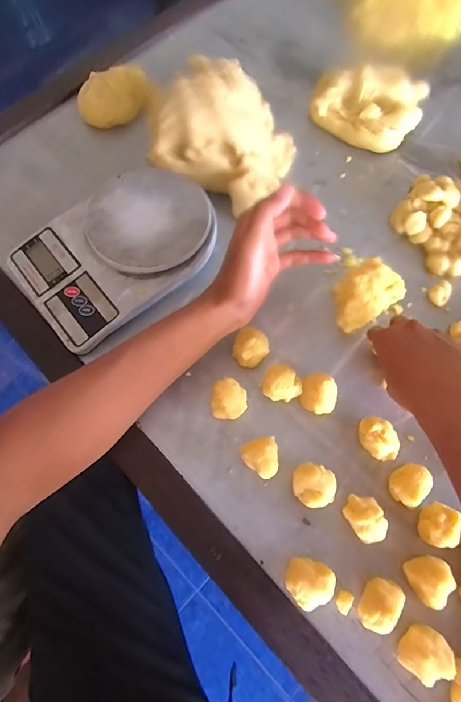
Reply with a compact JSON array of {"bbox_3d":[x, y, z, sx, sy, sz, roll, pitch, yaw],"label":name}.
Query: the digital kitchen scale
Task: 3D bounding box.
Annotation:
[{"bbox_3d":[-0.122,-0.113,0.421,0.212,0.036,0.148,-38,72,-12],"label":"digital kitchen scale"}]

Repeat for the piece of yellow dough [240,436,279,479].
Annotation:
[{"bbox_3d":[0.027,0.097,0.340,0.030,0.036,0.033,-17,69,-4],"label":"piece of yellow dough"}]

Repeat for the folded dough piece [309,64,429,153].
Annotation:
[{"bbox_3d":[0.171,-0.307,0.478,0.131,0.056,0.083,21,71,10],"label":"folded dough piece"}]

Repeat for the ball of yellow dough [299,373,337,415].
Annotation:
[{"bbox_3d":[0.084,0.041,0.365,0.033,0.026,0.037,14,70,8],"label":"ball of yellow dough"}]

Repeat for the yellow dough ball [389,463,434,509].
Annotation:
[{"bbox_3d":[0.152,0.115,0.330,0.027,0.031,0.032,40,75,16],"label":"yellow dough ball"}]

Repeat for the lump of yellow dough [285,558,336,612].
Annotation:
[{"bbox_3d":[0.062,0.186,0.307,0.036,0.028,0.033,-1,69,2],"label":"lump of yellow dough"}]

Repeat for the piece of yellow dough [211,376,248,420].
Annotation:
[{"bbox_3d":[-0.001,0.046,0.364,0.033,0.029,0.035,-1,69,2],"label":"piece of yellow dough"}]

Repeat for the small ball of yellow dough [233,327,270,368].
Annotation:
[{"bbox_3d":[0.020,-0.002,0.382,0.033,0.030,0.035,-1,69,2],"label":"small ball of yellow dough"}]

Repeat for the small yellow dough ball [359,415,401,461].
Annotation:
[{"bbox_3d":[0.133,0.079,0.346,0.029,0.031,0.040,-25,70,-7],"label":"small yellow dough ball"}]

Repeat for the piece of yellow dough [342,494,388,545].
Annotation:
[{"bbox_3d":[0.112,0.140,0.321,0.027,0.029,0.038,-26,70,-8],"label":"piece of yellow dough"}]

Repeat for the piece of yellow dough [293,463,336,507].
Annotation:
[{"bbox_3d":[0.072,0.117,0.334,0.034,0.027,0.034,-1,69,2],"label":"piece of yellow dough"}]

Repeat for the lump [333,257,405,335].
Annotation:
[{"bbox_3d":[0.133,-0.054,0.390,0.075,0.042,0.050,-38,72,-12],"label":"lump"}]

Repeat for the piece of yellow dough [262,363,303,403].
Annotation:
[{"bbox_3d":[0.050,0.031,0.368,0.037,0.029,0.033,12,70,7],"label":"piece of yellow dough"}]

